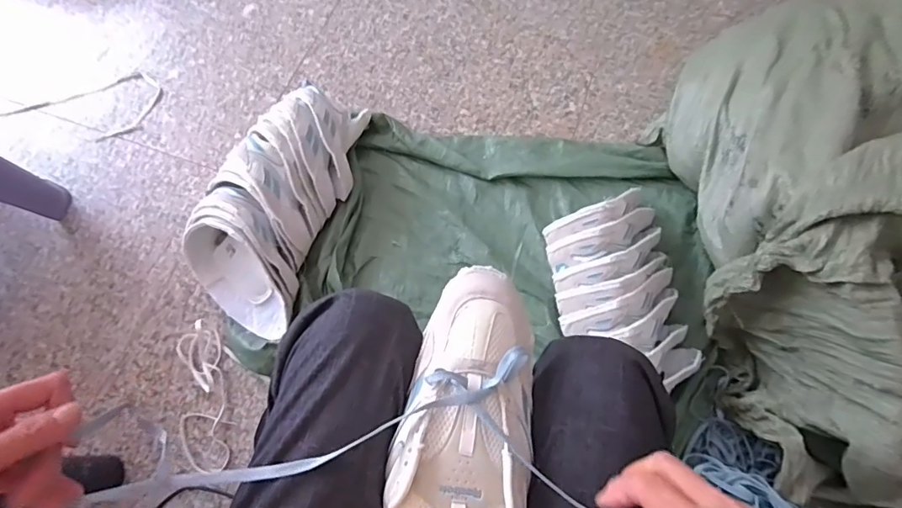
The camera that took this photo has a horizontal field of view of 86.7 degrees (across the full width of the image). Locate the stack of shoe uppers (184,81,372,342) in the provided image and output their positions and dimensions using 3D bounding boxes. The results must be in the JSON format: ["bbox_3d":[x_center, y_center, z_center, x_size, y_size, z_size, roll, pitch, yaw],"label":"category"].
[{"bbox_3d":[-0.296,-0.099,0.840,0.199,0.141,0.438,21,69,7],"label":"stack of shoe uppers"}]

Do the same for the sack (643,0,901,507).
[{"bbox_3d":[0.680,-0.024,0.719,0.570,0.353,0.826,5,68,1],"label":"sack"}]

